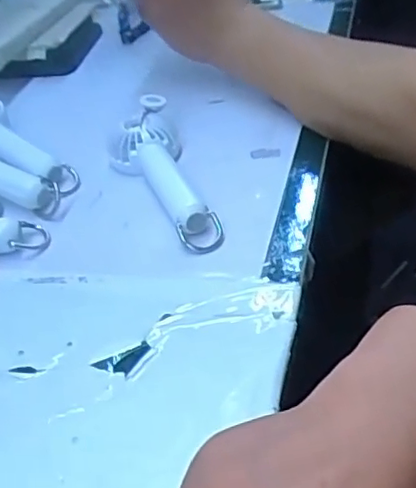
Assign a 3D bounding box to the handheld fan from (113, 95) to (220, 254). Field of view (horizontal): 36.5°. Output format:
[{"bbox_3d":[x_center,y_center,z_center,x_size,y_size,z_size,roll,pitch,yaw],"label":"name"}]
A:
[{"bbox_3d":[-0.037,-0.054,0.468,0.051,0.030,0.163,-18,40,-7],"label":"handheld fan"}]

